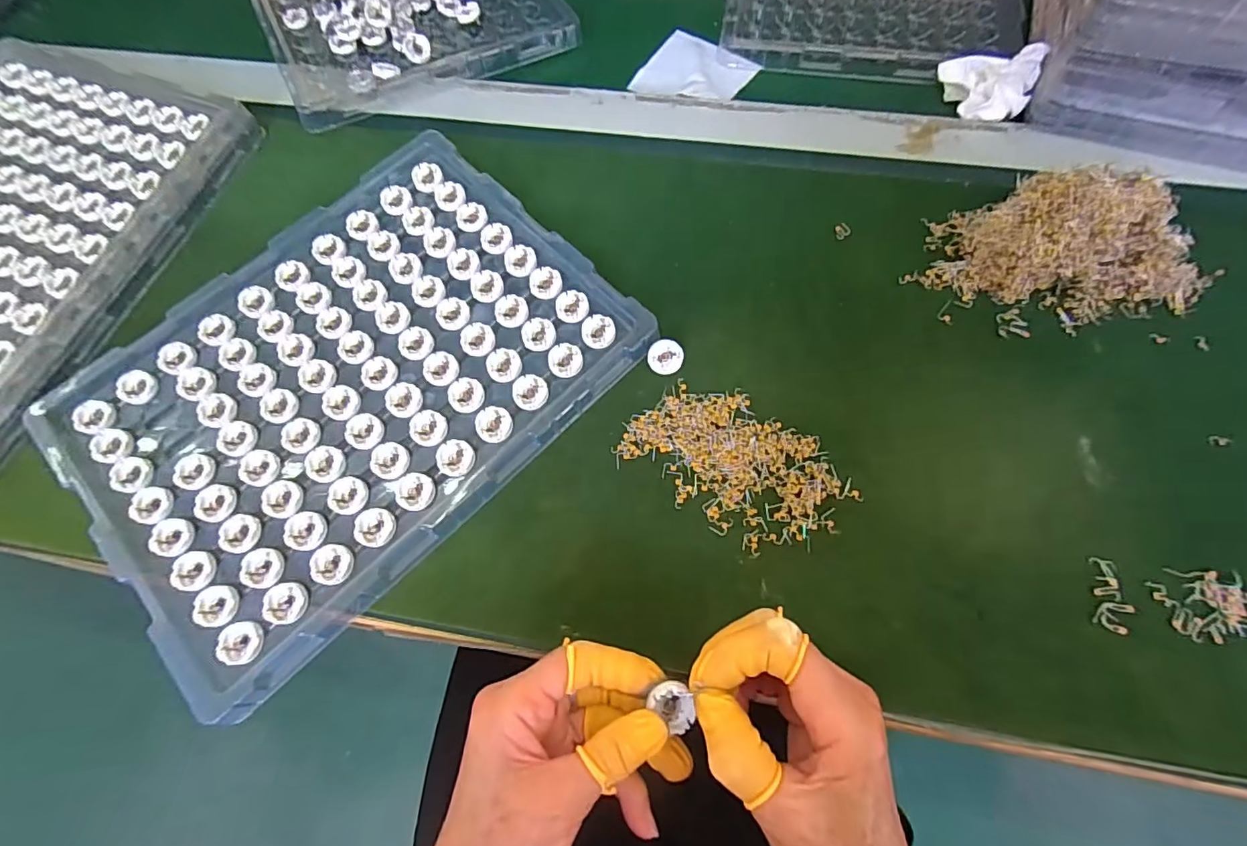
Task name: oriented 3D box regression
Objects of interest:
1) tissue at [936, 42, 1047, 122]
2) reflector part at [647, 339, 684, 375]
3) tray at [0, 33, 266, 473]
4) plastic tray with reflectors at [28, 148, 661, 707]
[{"bbox_3d":[0.290,-0.274,0.425,0.070,0.029,0.067,25,72,11],"label":"tissue"},{"bbox_3d":[0.028,-0.044,0.357,0.023,0.011,0.021,-1,69,2],"label":"reflector part"},{"bbox_3d":[-0.483,-0.146,0.403,0.272,0.027,0.344,18,71,9],"label":"tray"},{"bbox_3d":[-0.185,-0.031,0.358,0.338,0.018,0.258,-43,73,-13],"label":"plastic tray with reflectors"}]

